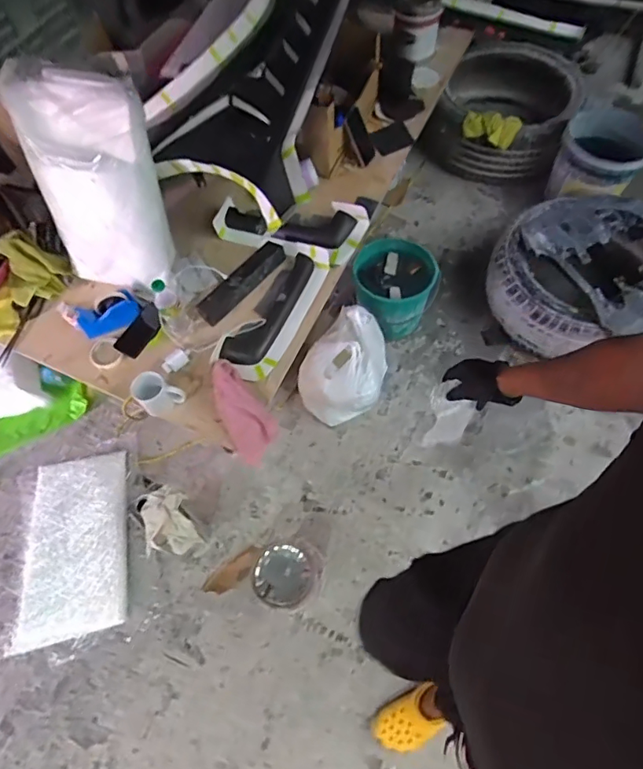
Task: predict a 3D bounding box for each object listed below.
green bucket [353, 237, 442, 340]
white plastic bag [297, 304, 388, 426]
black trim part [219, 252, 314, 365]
[{"bbox_3d":[0.253,-0.323,1.752,0.265,0.291,0.270,-1,61,2],"label":"green bucket"},{"bbox_3d":[0.071,-0.068,1.540,0.248,0.348,0.275,11,63,9],"label":"white plastic bag"},{"bbox_3d":[-0.130,-0.209,1.400,0.086,0.058,0.400,27,66,16],"label":"black trim part"}]

